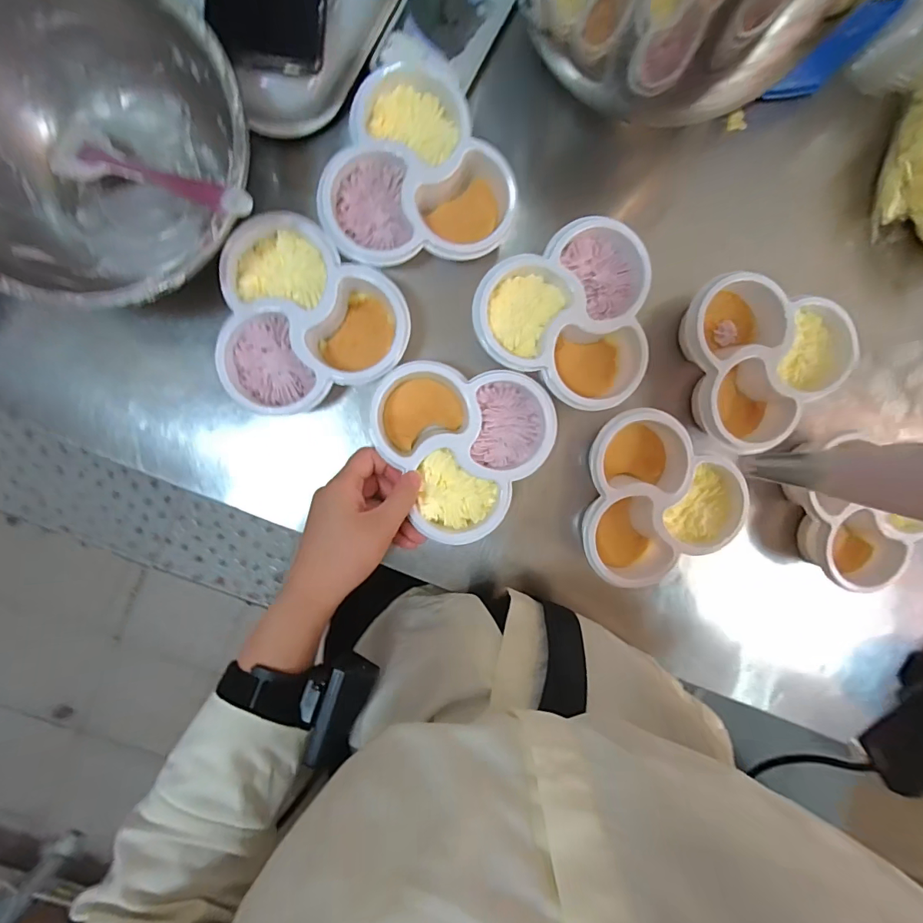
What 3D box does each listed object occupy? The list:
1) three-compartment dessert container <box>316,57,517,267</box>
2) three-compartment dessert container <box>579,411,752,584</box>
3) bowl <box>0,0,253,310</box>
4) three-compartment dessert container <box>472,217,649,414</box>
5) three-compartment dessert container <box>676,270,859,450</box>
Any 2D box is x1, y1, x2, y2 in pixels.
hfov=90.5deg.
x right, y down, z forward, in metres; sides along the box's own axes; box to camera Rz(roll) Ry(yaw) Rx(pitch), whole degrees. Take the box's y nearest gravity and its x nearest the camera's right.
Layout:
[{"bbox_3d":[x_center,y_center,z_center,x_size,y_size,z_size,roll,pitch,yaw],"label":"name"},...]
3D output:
[{"bbox_3d":[-0.037,-0.223,0.349,0.140,0.034,0.138,-9,94,-5],"label":"three-compartment dessert container"},{"bbox_3d":[0.162,0.025,0.393,0.144,0.043,0.137,-21,95,-4],"label":"three-compartment dessert container"},{"bbox_3d":[-0.248,-0.205,0.324,0.211,0.099,0.200,0,94,-6],"label":"bowl"},{"bbox_3d":[0.077,-0.114,0.371,0.131,0.054,0.137,-3,94,-6],"label":"three-compartment dessert container"},{"bbox_3d":[0.252,-0.083,0.388,0.133,0.045,0.138,-9,94,-5],"label":"three-compartment dessert container"}]

